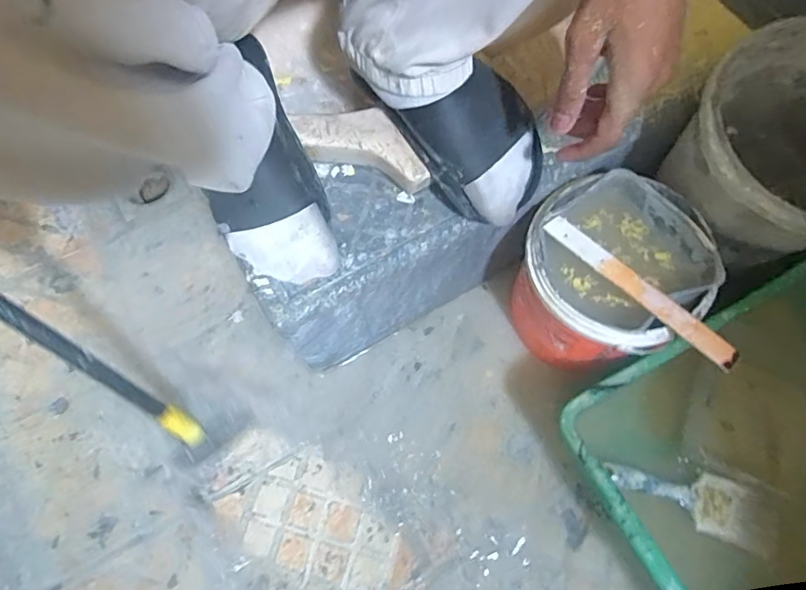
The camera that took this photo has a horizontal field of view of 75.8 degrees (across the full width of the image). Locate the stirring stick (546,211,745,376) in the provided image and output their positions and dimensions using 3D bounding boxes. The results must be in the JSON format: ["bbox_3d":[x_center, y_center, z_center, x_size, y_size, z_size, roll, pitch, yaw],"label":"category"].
[{"bbox_3d":[0.224,-0.007,0.496,0.022,0.011,0.209,-45,70,-1],"label":"stirring stick"}]

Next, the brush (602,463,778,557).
[{"bbox_3d":[0.323,0.226,0.581,0.182,0.015,0.064,18,71,11],"label":"brush"}]

